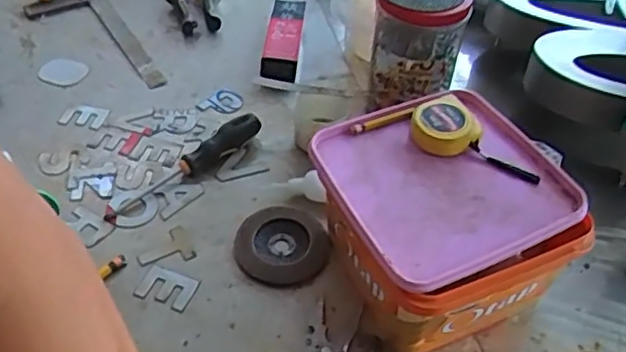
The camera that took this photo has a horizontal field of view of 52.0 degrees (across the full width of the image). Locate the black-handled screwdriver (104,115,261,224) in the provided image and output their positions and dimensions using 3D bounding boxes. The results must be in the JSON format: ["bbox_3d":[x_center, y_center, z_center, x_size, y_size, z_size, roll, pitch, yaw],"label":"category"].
[{"bbox_3d":[-0.141,-0.013,0.713,0.034,0.031,0.196,37,55,26],"label":"black-handled screwdriver"}]

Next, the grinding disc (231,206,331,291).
[{"bbox_3d":[-0.030,0.068,0.657,0.093,0.015,0.092,2,47,-2],"label":"grinding disc"}]

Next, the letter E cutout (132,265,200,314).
[{"bbox_3d":[-0.142,0.109,0.623,0.054,0.007,0.036,19,49,13],"label":"letter E cutout"}]

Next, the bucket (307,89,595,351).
[{"bbox_3d":[0.112,0.043,0.599,0.186,0.147,0.198,-18,51,-19],"label":"bucket"}]

